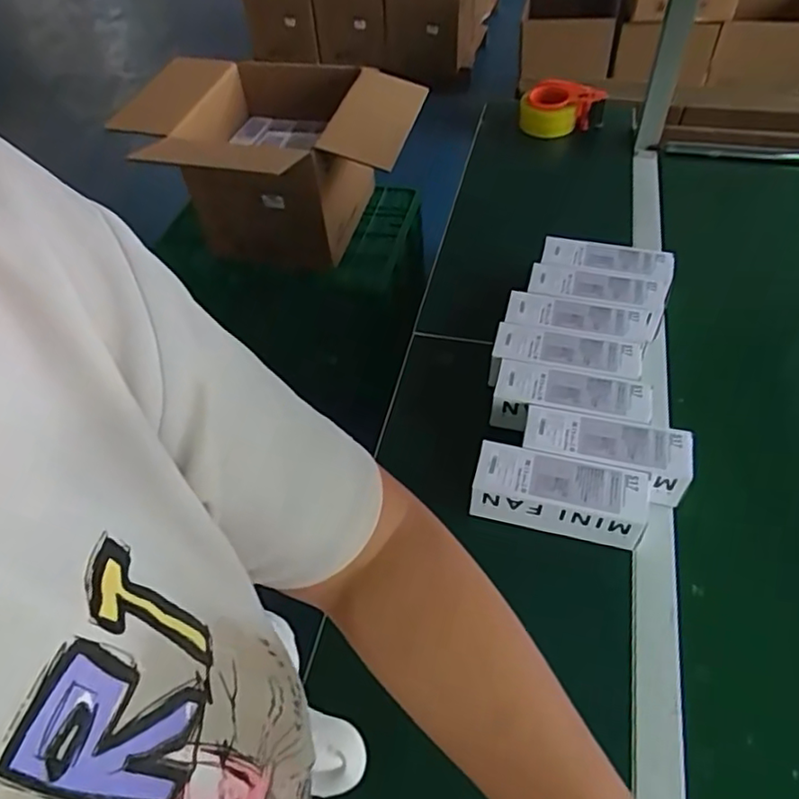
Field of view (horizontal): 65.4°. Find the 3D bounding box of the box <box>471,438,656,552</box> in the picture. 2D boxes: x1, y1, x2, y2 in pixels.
[{"bbox_3d":[0.167,0.102,0.657,0.174,0.059,0.069,12,52,13],"label":"box"}]

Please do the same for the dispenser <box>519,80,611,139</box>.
[{"bbox_3d":[0.311,-0.559,1.194,0.152,0.082,0.093,20,54,19],"label":"dispenser"}]

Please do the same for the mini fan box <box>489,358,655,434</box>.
[{"bbox_3d":[0.198,0.004,0.726,0.172,0.047,0.067,11,52,13],"label":"mini fan box"}]

